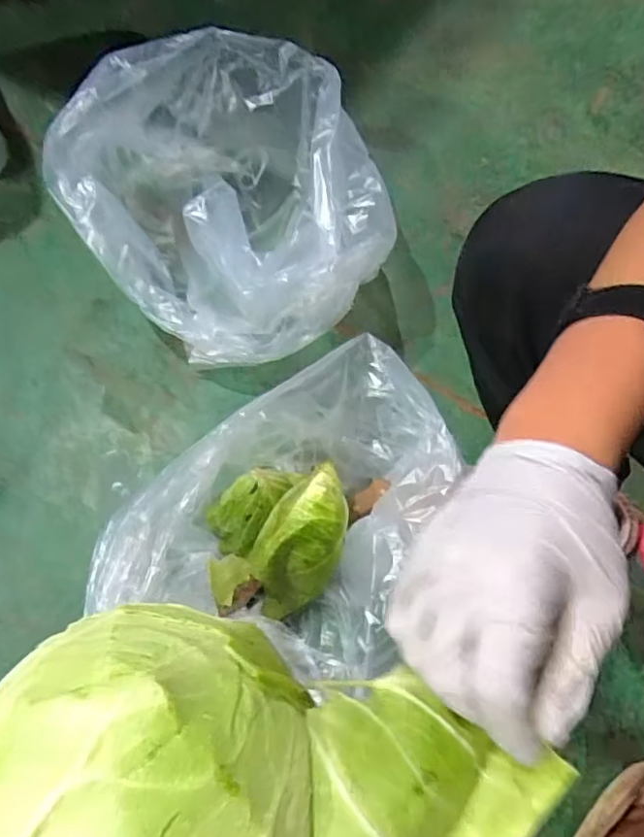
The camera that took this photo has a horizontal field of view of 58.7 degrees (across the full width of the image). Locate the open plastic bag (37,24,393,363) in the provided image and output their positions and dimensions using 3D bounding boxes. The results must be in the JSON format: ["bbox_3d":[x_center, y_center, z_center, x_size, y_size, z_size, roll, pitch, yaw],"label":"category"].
[{"bbox_3d":[-0.140,-0.322,0.871,0.428,0.245,0.479,-23,66,-8],"label":"open plastic bag"}]

